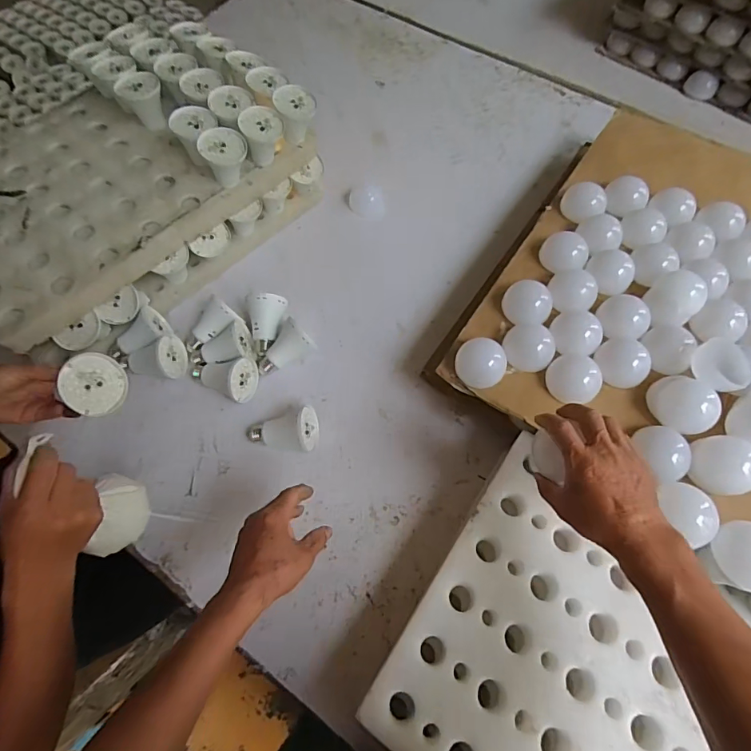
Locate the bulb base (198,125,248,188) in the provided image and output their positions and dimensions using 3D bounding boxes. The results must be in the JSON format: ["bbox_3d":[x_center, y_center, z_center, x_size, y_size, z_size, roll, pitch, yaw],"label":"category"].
[{"bbox_3d":[-0.220,-0.320,0.666,0.059,0.069,0.053,-3,64,-3],"label":"bulb base"}]

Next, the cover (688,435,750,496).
[{"bbox_3d":[0.392,0.100,0.508,0.060,0.039,0.065,10,64,4],"label":"cover"}]

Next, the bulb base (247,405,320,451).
[{"bbox_3d":[-0.127,0.080,0.620,0.098,0.055,0.059,-11,64,-7],"label":"bulb base"}]

